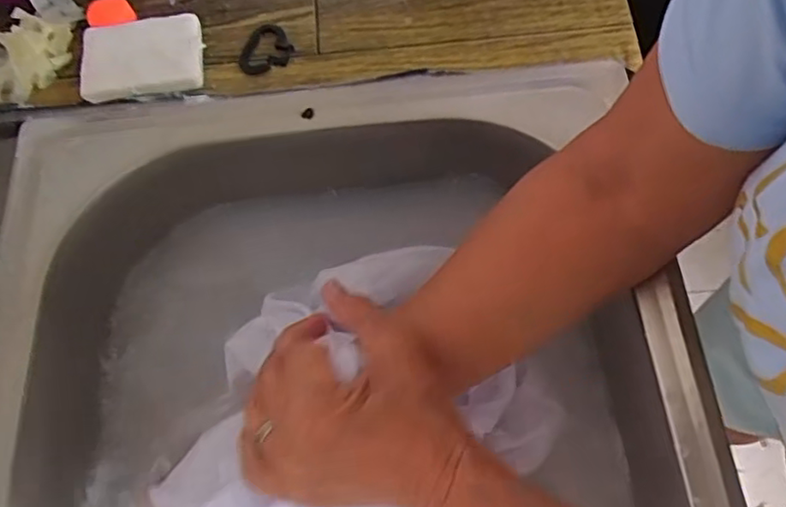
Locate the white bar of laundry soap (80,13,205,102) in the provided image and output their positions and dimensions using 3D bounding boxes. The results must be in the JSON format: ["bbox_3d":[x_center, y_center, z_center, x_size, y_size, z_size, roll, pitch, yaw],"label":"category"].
[{"bbox_3d":[-0.170,-0.135,0.431,0.077,0.019,0.058,-8,66,-1],"label":"white bar of laundry soap"}]

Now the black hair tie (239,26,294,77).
[{"bbox_3d":[-0.090,-0.142,0.439,0.037,0.004,0.038,-1,66,2],"label":"black hair tie"}]

